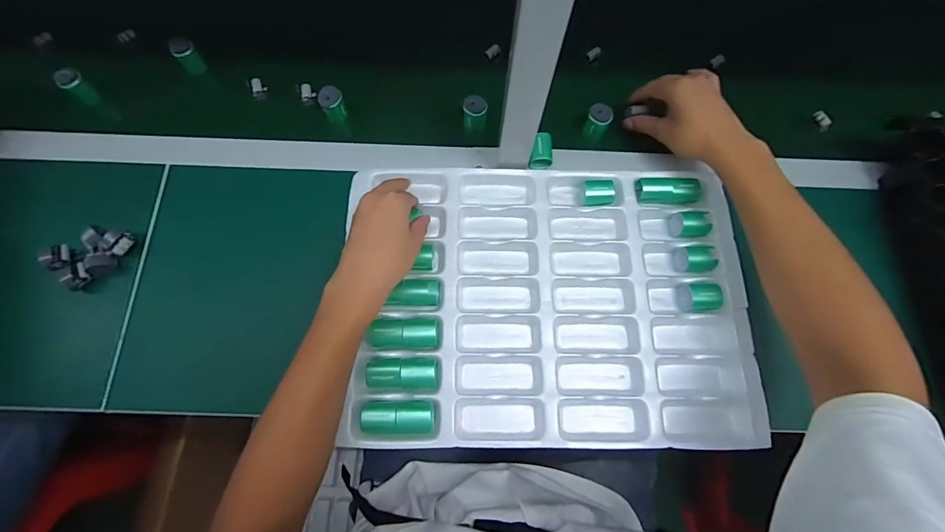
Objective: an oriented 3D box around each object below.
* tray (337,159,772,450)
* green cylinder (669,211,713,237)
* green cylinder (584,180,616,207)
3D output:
[{"bbox_3d":[0.083,0.035,0.481,0.438,0.045,0.317,1,74,-1],"label":"tray"},{"bbox_3d":[0.265,-0.050,0.504,0.042,0.028,0.029,1,74,-1],"label":"green cylinder"},{"bbox_3d":[0.154,-0.087,0.510,0.039,0.024,0.028,-4,74,-3],"label":"green cylinder"}]

